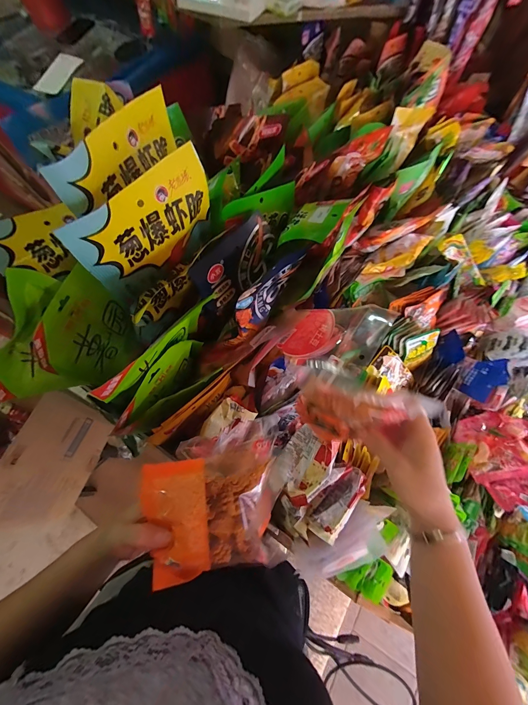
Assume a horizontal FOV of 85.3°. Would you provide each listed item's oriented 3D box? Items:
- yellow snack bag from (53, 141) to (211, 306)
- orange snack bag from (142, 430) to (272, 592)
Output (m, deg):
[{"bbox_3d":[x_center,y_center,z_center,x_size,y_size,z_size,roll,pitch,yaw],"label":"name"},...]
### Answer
[{"bbox_3d":[-0.133,-0.145,0.341,0.033,0.114,0.169,34,67,13],"label":"yellow snack bag"},{"bbox_3d":[-0.050,0.152,0.279,0.122,0.044,0.113,-8,65,-6],"label":"orange snack bag"}]

